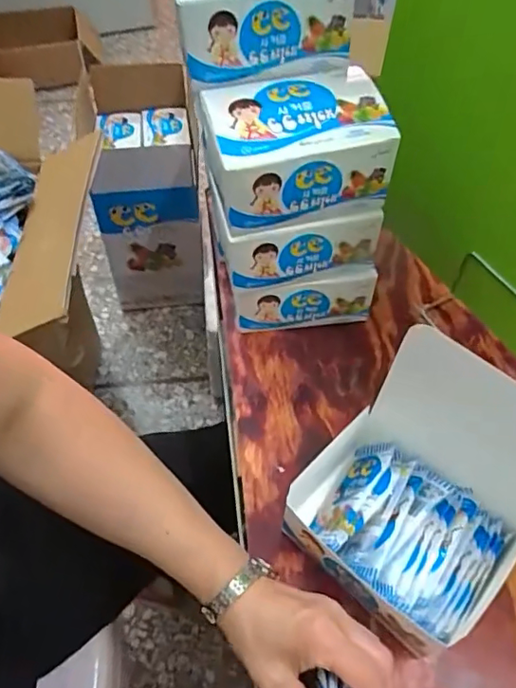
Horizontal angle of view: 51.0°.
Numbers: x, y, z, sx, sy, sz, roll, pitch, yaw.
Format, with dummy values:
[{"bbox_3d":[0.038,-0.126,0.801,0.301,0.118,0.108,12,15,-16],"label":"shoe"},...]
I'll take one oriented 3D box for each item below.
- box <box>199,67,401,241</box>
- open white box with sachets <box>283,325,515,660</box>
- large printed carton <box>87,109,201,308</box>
[{"bbox_3d":[0.028,-0.169,0.461,0.146,0.077,0.108,-11,55,-9],"label":"box"},{"bbox_3d":[0.109,0.111,0.382,0.146,0.188,0.117,38,62,23],"label":"open white box with sachets"},{"bbox_3d":[-0.250,-0.331,1.288,0.209,0.444,0.284,-4,54,-4],"label":"large printed carton"}]

